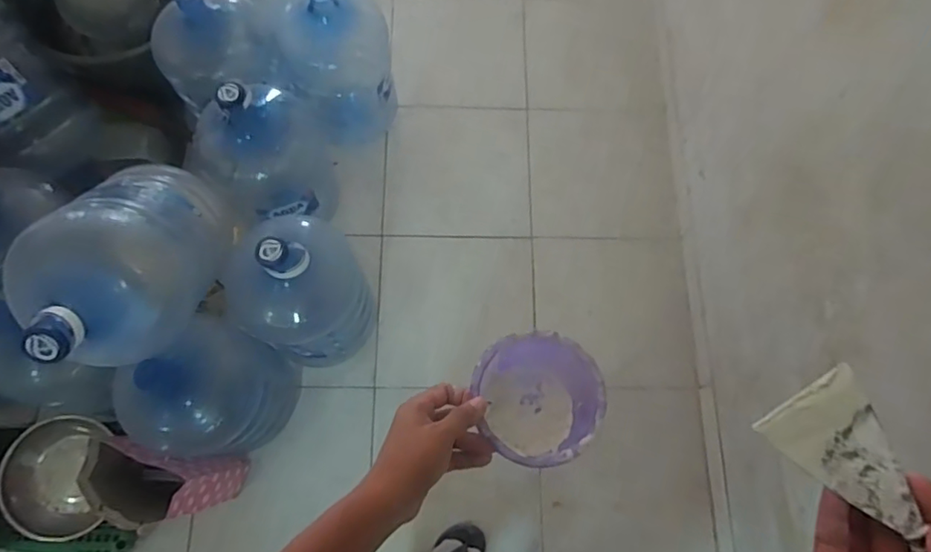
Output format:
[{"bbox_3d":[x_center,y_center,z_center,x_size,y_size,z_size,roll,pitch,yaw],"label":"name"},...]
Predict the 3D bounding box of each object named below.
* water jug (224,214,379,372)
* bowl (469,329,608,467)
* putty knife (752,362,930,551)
[{"bbox_3d":[-0.344,0.009,1.282,0.255,0.490,0.317,-2,74,-3],"label":"water jug"},{"bbox_3d":[0.071,0.122,0.587,0.119,0.059,0.121,1,74,-2],"label":"bowl"},{"bbox_3d":[0.256,0.140,0.339,0.064,0.014,0.170,-31,68,-10],"label":"putty knife"}]

